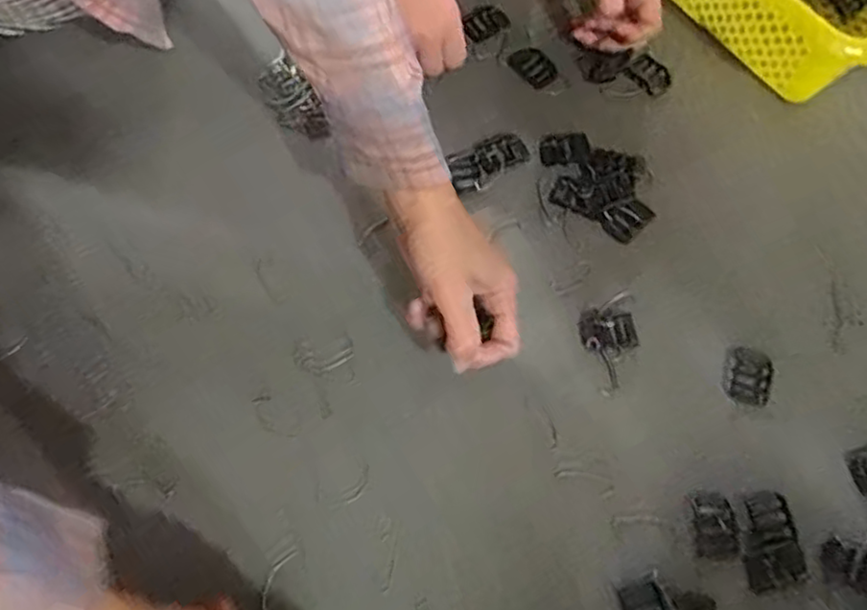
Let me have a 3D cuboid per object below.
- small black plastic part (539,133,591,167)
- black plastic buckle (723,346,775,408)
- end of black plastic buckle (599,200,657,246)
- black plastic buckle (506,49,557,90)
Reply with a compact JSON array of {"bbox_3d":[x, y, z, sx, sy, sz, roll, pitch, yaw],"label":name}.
[{"bbox_3d":[0.103,-0.124,0.548,0.039,0.005,0.027,-10,68,-7],"label":"small black plastic part"},{"bbox_3d":[0.219,0.050,0.483,0.030,0.004,0.039,18,67,5],"label":"black plastic buckle"},{"bbox_3d":[0.145,-0.065,0.524,0.038,0.005,0.030,-39,74,-17],"label":"end of black plastic buckle"},{"bbox_3d":[0.082,-0.199,0.579,0.025,0.005,0.042,-38,74,-17],"label":"black plastic buckle"}]

